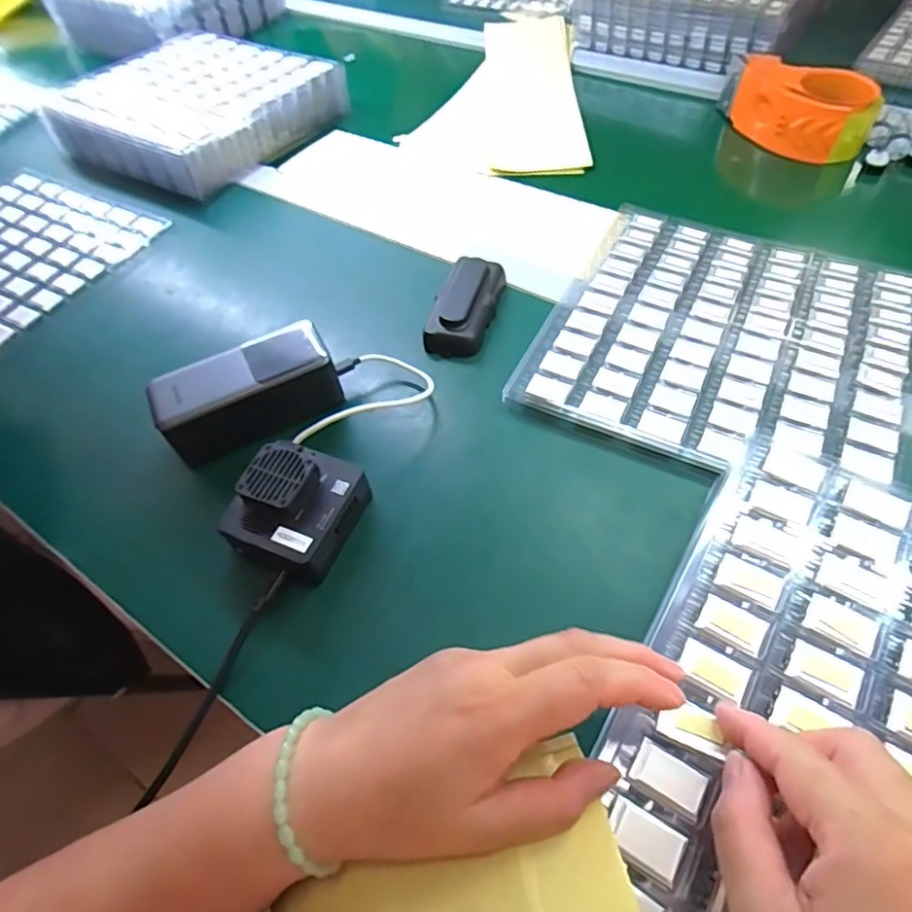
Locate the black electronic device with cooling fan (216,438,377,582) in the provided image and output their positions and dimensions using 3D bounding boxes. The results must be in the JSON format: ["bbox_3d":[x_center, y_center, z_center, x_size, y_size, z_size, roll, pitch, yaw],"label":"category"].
[{"bbox_3d":[-0.106,0.035,0.383,0.070,0.050,0.079,19,58,16],"label":"black electronic device with cooling fan"}]

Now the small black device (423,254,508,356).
[{"bbox_3d":[0.008,-0.128,0.494,0.049,0.027,0.099,14,56,13],"label":"small black device"}]

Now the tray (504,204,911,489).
[{"bbox_3d":[0.217,-0.098,0.463,0.262,0.022,0.259,22,60,20],"label":"tray"}]

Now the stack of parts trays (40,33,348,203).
[{"bbox_3d":[-0.320,-0.440,0.721,0.256,0.052,0.288,24,60,20],"label":"stack of parts trays"}]

